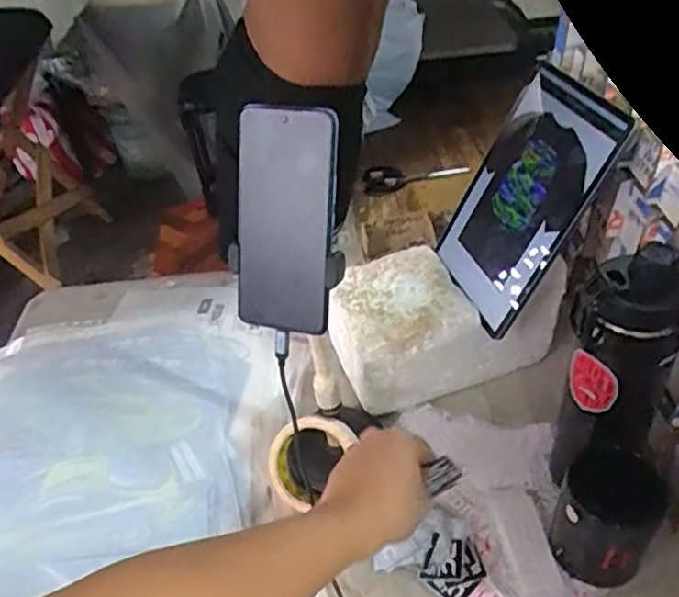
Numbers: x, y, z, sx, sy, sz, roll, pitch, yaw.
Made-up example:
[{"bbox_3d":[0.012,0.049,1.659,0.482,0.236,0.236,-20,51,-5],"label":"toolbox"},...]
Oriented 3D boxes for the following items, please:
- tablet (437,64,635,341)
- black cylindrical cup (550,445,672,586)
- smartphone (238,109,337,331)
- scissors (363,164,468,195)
[{"bbox_3d":[0.184,-0.100,0.689,0.013,0.238,0.150,10,33,-28],"label":"tablet"},{"bbox_3d":[0.232,0.188,0.577,0.087,0.097,0.076,19,47,26],"label":"black cylindrical cup"},{"bbox_3d":[-0.042,-0.056,0.501,0.072,0.164,0.015,7,18,12],"label":"smartphone"},{"bbox_3d":[0.131,-0.207,1.154,0.178,0.017,0.078,-4,41,1],"label":"scissors"}]

